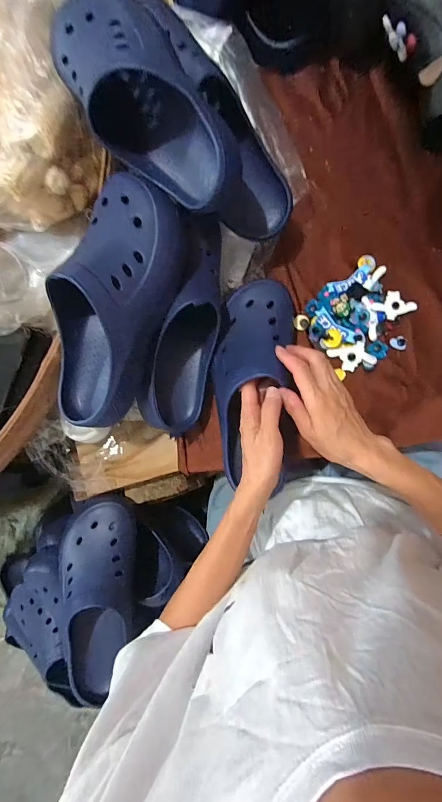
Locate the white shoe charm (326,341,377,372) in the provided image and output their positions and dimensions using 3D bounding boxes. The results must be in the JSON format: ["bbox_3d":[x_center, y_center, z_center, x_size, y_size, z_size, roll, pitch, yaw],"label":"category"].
[{"bbox_3d":[0.176,-0.059,0.465,0.054,0.015,0.034,-14,85,8],"label":"white shoe charm"}]

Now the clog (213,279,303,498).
[{"bbox_3d":[0.044,-0.031,0.445,0.103,0.084,0.255,6,81,9],"label":"clog"}]

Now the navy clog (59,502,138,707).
[{"bbox_3d":[-0.173,0.269,0.470,0.097,0.080,0.234,-5,86,9],"label":"navy clog"}]

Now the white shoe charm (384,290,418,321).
[{"bbox_3d":[0.238,-0.131,0.466,0.044,0.016,0.037,-26,83,7],"label":"white shoe charm"}]

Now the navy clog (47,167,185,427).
[{"bbox_3d":[-0.125,-0.108,0.381,0.113,0.085,0.277,21,90,10],"label":"navy clog"}]

